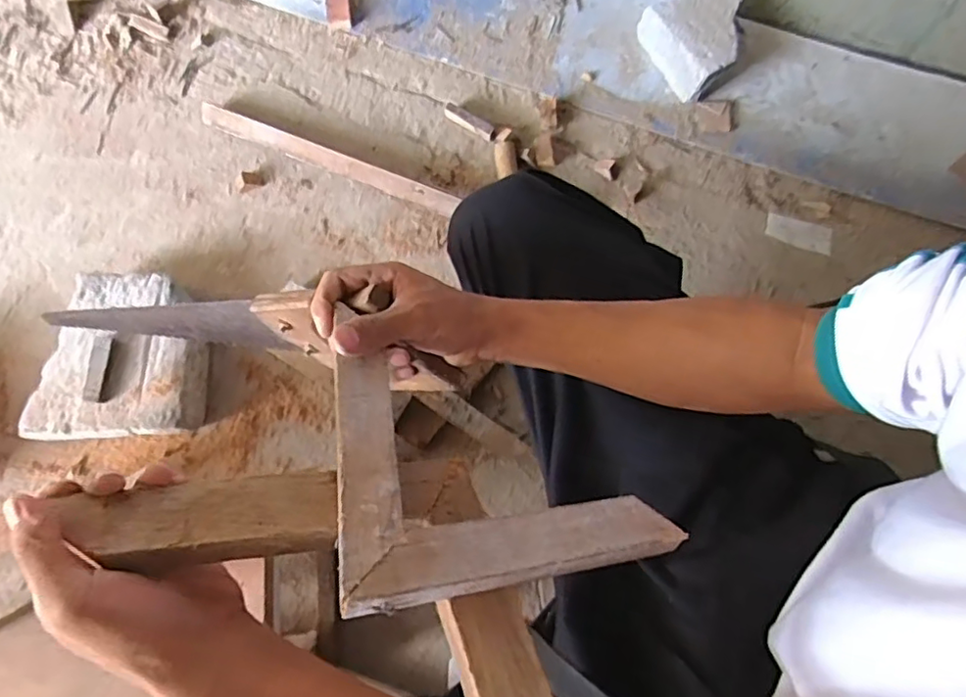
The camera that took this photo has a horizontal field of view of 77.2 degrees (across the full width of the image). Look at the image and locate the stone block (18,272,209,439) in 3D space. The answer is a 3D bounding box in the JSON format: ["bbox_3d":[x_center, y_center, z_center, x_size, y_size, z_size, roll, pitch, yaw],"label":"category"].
[{"bbox_3d":[-0.449,0.009,0.755,0.193,0.067,0.203,-3,77,-1],"label":"stone block"}]

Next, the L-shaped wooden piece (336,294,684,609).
[{"bbox_3d":[-0.014,0.088,0.327,0.211,0.015,0.139,33,44,11],"label":"L-shaped wooden piece"}]

